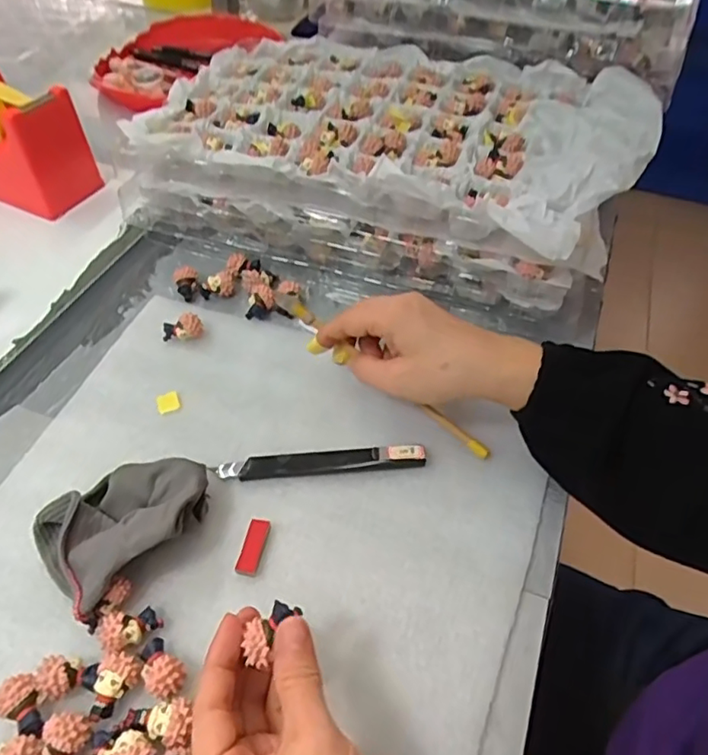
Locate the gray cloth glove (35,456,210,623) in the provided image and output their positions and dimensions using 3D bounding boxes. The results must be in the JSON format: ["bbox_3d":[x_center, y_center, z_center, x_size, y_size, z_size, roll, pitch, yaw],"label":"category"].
[{"bbox_3d":[-0.132,0.084,0.343,0.096,0.042,0.072,-35,57,-27],"label":"gray cloth glove"}]

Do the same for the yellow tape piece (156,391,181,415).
[{"bbox_3d":[-0.134,0.017,0.421,0.015,0.005,0.015,-18,51,-15],"label":"yellow tape piece"}]

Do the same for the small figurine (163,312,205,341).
[{"bbox_3d":[-0.135,-0.038,0.459,0.032,0.021,0.016,-13,50,-11],"label":"small figurine"}]

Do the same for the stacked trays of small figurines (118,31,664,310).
[{"bbox_3d":[0.037,-0.214,0.551,0.430,0.090,0.315,19,52,16],"label":"stacked trays of small figurines"}]

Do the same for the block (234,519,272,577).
[{"bbox_3d":[-0.060,0.101,0.351,0.013,0.006,0.034,9,49,9],"label":"block"}]

